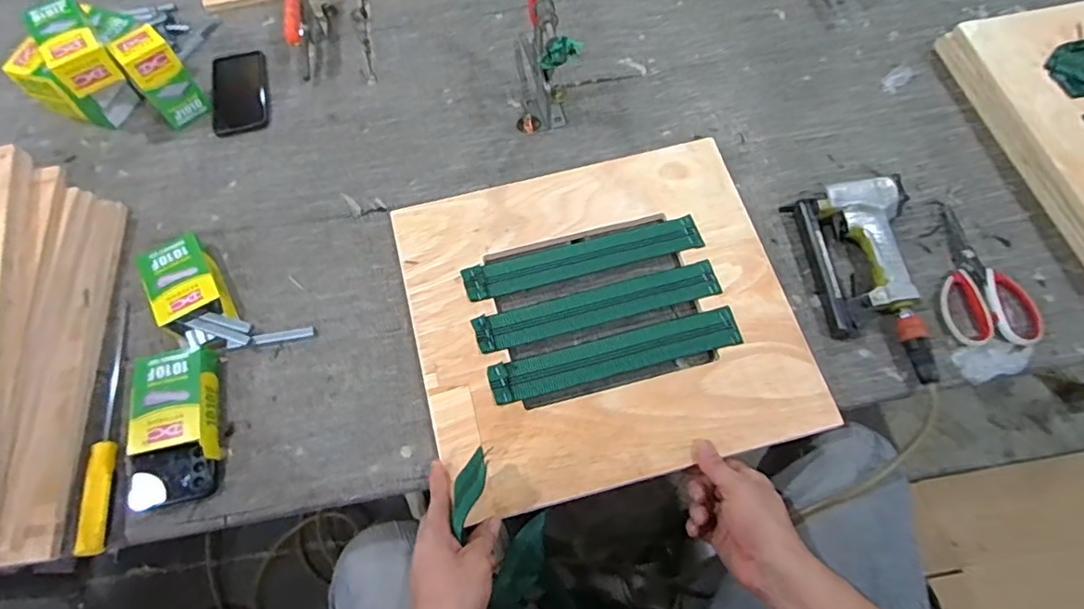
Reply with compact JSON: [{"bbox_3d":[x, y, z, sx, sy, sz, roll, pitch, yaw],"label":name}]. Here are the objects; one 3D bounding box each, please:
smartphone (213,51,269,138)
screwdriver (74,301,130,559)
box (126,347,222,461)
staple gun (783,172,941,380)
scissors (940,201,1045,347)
[{"bbox_3d":[-0.461,-0.327,0.870,0.082,0.008,0.172,-15,64,-4],"label":"smartphone"},{"bbox_3d":[-0.484,0.126,0.640,0.029,0.031,0.293,-13,64,-3],"label":"screwdriver"},{"bbox_3d":[-0.410,0.112,0.635,0.085,0.038,0.128,-14,64,-4],"label":"box"},{"bbox_3d":[0.387,-0.034,0.658,0.124,0.041,0.246,-9,64,-1],"label":"staple gun"},{"bbox_3d":[0.518,-0.042,0.681,0.099,0.011,0.193,-1,64,2],"label":"scissors"}]

